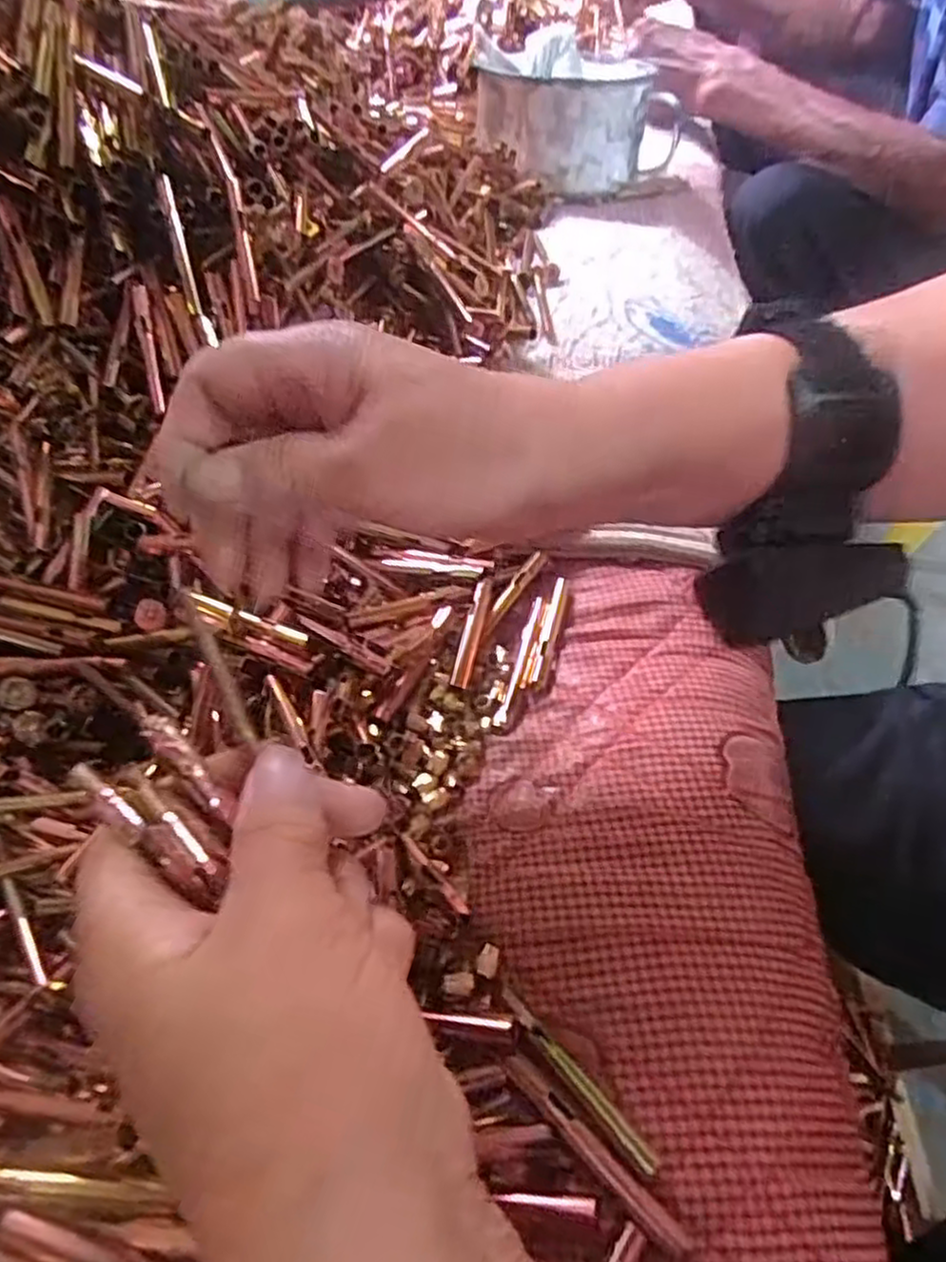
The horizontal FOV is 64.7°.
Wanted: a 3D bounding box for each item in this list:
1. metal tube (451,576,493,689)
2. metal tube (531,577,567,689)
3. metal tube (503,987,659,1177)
[{"bbox_3d":[0.000,0.000,0.315,0.008,0.006,0.048,12,79,14],"label":"metal tube"},{"bbox_3d":[0.034,-0.001,0.322,0.006,0.006,0.057,9,51,11],"label":"metal tube"},{"bbox_3d":[0.028,0.123,0.207,0.005,0.004,0.057,-35,56,-23],"label":"metal tube"}]

